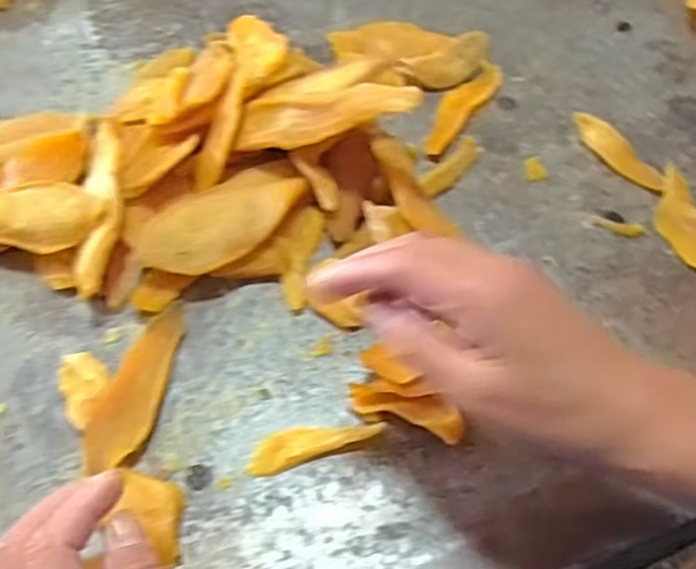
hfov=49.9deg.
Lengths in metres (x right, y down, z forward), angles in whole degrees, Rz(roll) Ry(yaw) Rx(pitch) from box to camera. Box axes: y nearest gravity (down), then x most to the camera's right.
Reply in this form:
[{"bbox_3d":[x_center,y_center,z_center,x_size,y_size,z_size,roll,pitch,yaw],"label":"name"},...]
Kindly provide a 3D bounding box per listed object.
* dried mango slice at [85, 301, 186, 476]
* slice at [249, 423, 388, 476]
[{"bbox_3d":[-0.114,0.054,0.412,0.030,0.013,0.108,7,53,8],"label":"dried mango slice"},{"bbox_3d":[-0.018,0.080,0.391,0.071,0.010,0.021,-16,53,-9],"label":"slice"}]

